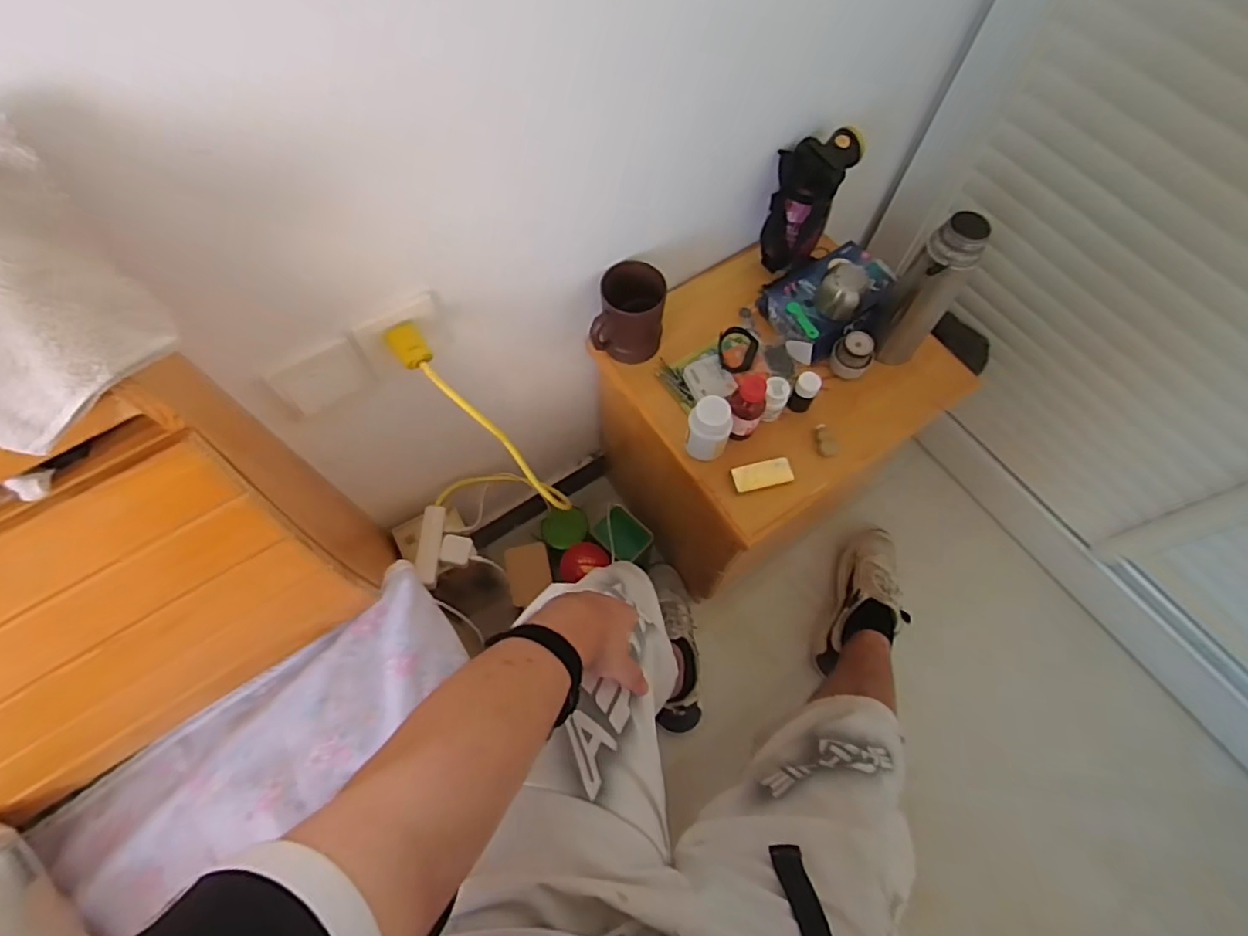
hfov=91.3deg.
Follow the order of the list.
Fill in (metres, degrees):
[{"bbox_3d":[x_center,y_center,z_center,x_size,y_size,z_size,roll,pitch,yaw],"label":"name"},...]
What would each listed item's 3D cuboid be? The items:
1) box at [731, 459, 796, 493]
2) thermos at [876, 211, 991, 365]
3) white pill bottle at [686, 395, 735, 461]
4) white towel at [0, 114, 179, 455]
[{"bbox_3d":[0.177,0.008,0.775,0.078,0.011,0.035,-14,68,-5],"label":"box"},{"bbox_3d":[0.379,-0.212,0.777,0.065,0.242,0.059,37,72,14],"label":"thermos"},{"bbox_3d":[0.104,-0.047,0.751,0.052,0.089,0.046,13,68,6],"label":"white pill bottle"},{"bbox_3d":[-0.339,-0.089,0.326,0.123,0.086,0.121,-37,72,-14],"label":"white towel"}]

